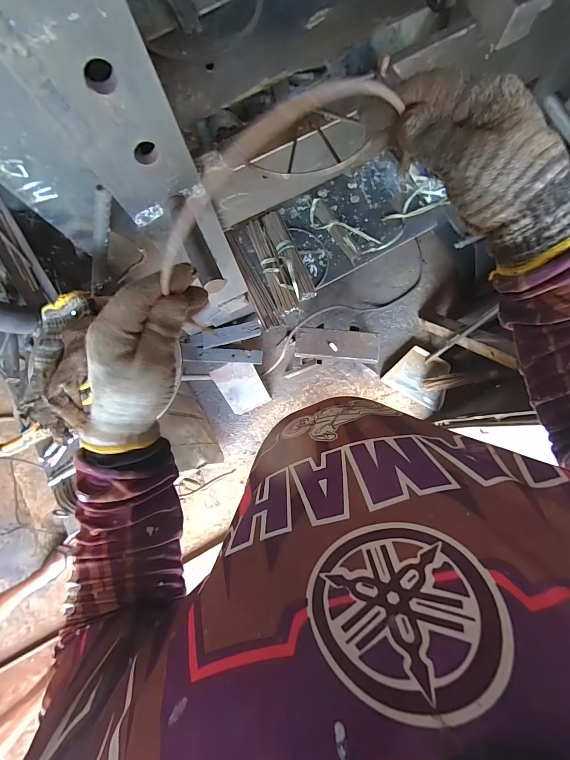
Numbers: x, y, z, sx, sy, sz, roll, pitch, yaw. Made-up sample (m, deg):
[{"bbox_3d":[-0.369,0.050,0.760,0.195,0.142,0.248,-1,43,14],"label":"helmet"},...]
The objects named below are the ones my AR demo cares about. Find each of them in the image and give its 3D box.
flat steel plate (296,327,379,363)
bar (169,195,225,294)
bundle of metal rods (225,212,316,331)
[{"bbox_3d":[0.175,-0.121,1.108,0.275,0.023,0.101,6,82,6],"label":"flat steel plate"},{"bbox_3d":[-0.136,-0.209,0.496,0.031,0.028,0.169,-26,80,1],"label":"bar"},{"bbox_3d":[-0.036,-0.352,1.029,0.207,0.045,0.362,-22,80,2],"label":"bundle of metal rods"}]

